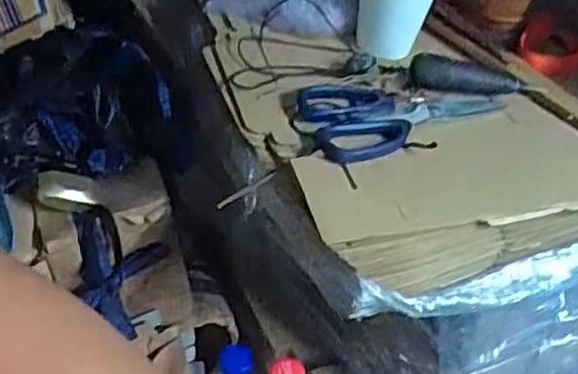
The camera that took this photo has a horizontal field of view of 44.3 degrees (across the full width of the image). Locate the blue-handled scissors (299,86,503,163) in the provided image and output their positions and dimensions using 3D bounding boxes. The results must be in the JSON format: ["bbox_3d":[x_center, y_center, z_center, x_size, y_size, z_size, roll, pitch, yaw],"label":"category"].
[{"bbox_3d":[0.096,-0.059,0.557,0.168,0.013,0.076,-9,43,-16],"label":"blue-handled scissors"}]

